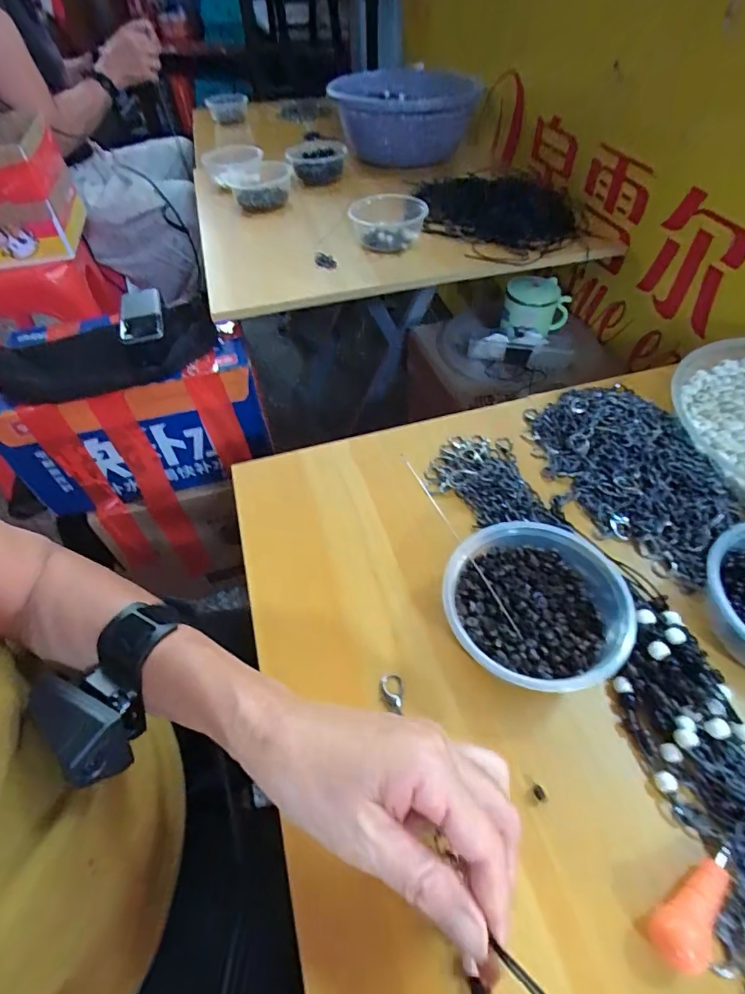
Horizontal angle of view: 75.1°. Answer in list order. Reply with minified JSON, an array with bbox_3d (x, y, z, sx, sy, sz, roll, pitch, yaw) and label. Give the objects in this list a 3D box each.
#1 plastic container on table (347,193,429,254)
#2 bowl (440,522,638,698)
[{"bbox_3d":[0.024,-0.407,0.726,0.113,0.055,0.089,3,51,5],"label":"plastic container on table"},{"bbox_3d":[0.106,0.071,0.317,0.109,0.043,0.117,-1,51,1],"label":"bowl"}]

